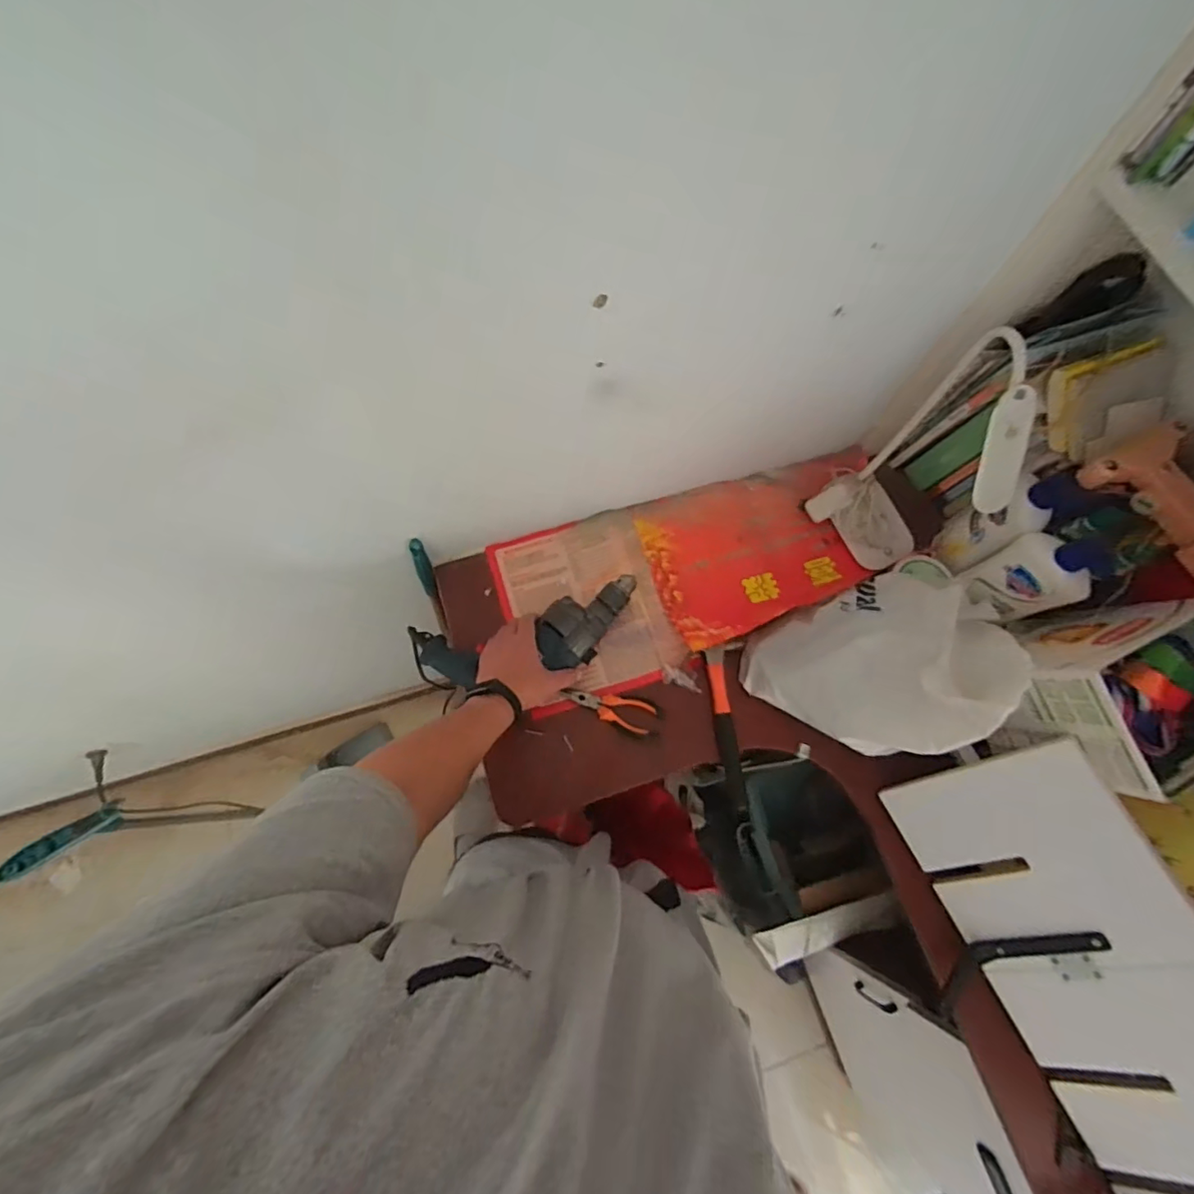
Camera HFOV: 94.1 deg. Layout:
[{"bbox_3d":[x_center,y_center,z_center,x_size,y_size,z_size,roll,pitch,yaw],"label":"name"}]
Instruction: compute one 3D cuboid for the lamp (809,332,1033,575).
[{"bbox_3d":[0.465,-0.185,0.763,0.184,0.318,0.181,-40,77,-14],"label":"lamp"}]

